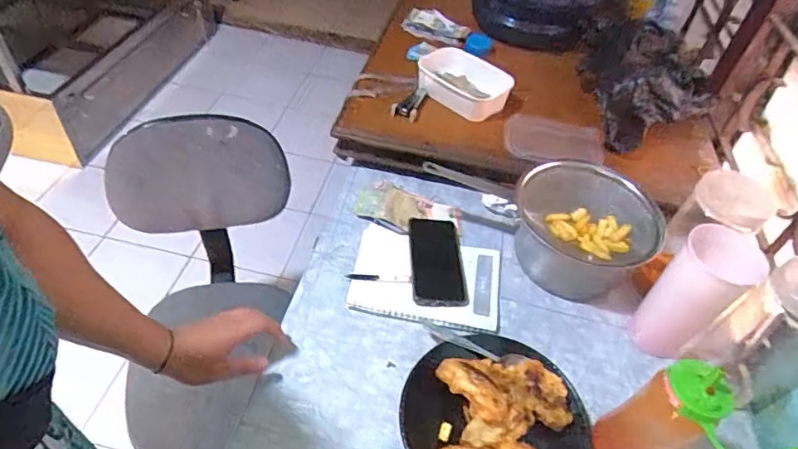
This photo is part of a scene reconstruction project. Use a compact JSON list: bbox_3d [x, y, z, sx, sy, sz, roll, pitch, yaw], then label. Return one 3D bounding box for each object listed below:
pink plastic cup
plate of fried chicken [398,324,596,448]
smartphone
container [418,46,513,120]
[{"bbox_3d":[0.384,0.085,0.671,0.086,0.202,0.089,4,46,-4],"label":"pink plastic cup"},{"bbox_3d":[0.116,0.221,0.594,0.222,0.062,0.209,4,46,-4],"label":"plate of fried chicken"},{"bbox_3d":[0.056,0.052,0.767,0.079,0.012,0.166,3,46,-5],"label":"smartphone"},{"bbox_3d":[0.118,-0.257,0.945,0.172,0.058,0.123,20,47,11],"label":"container"}]

